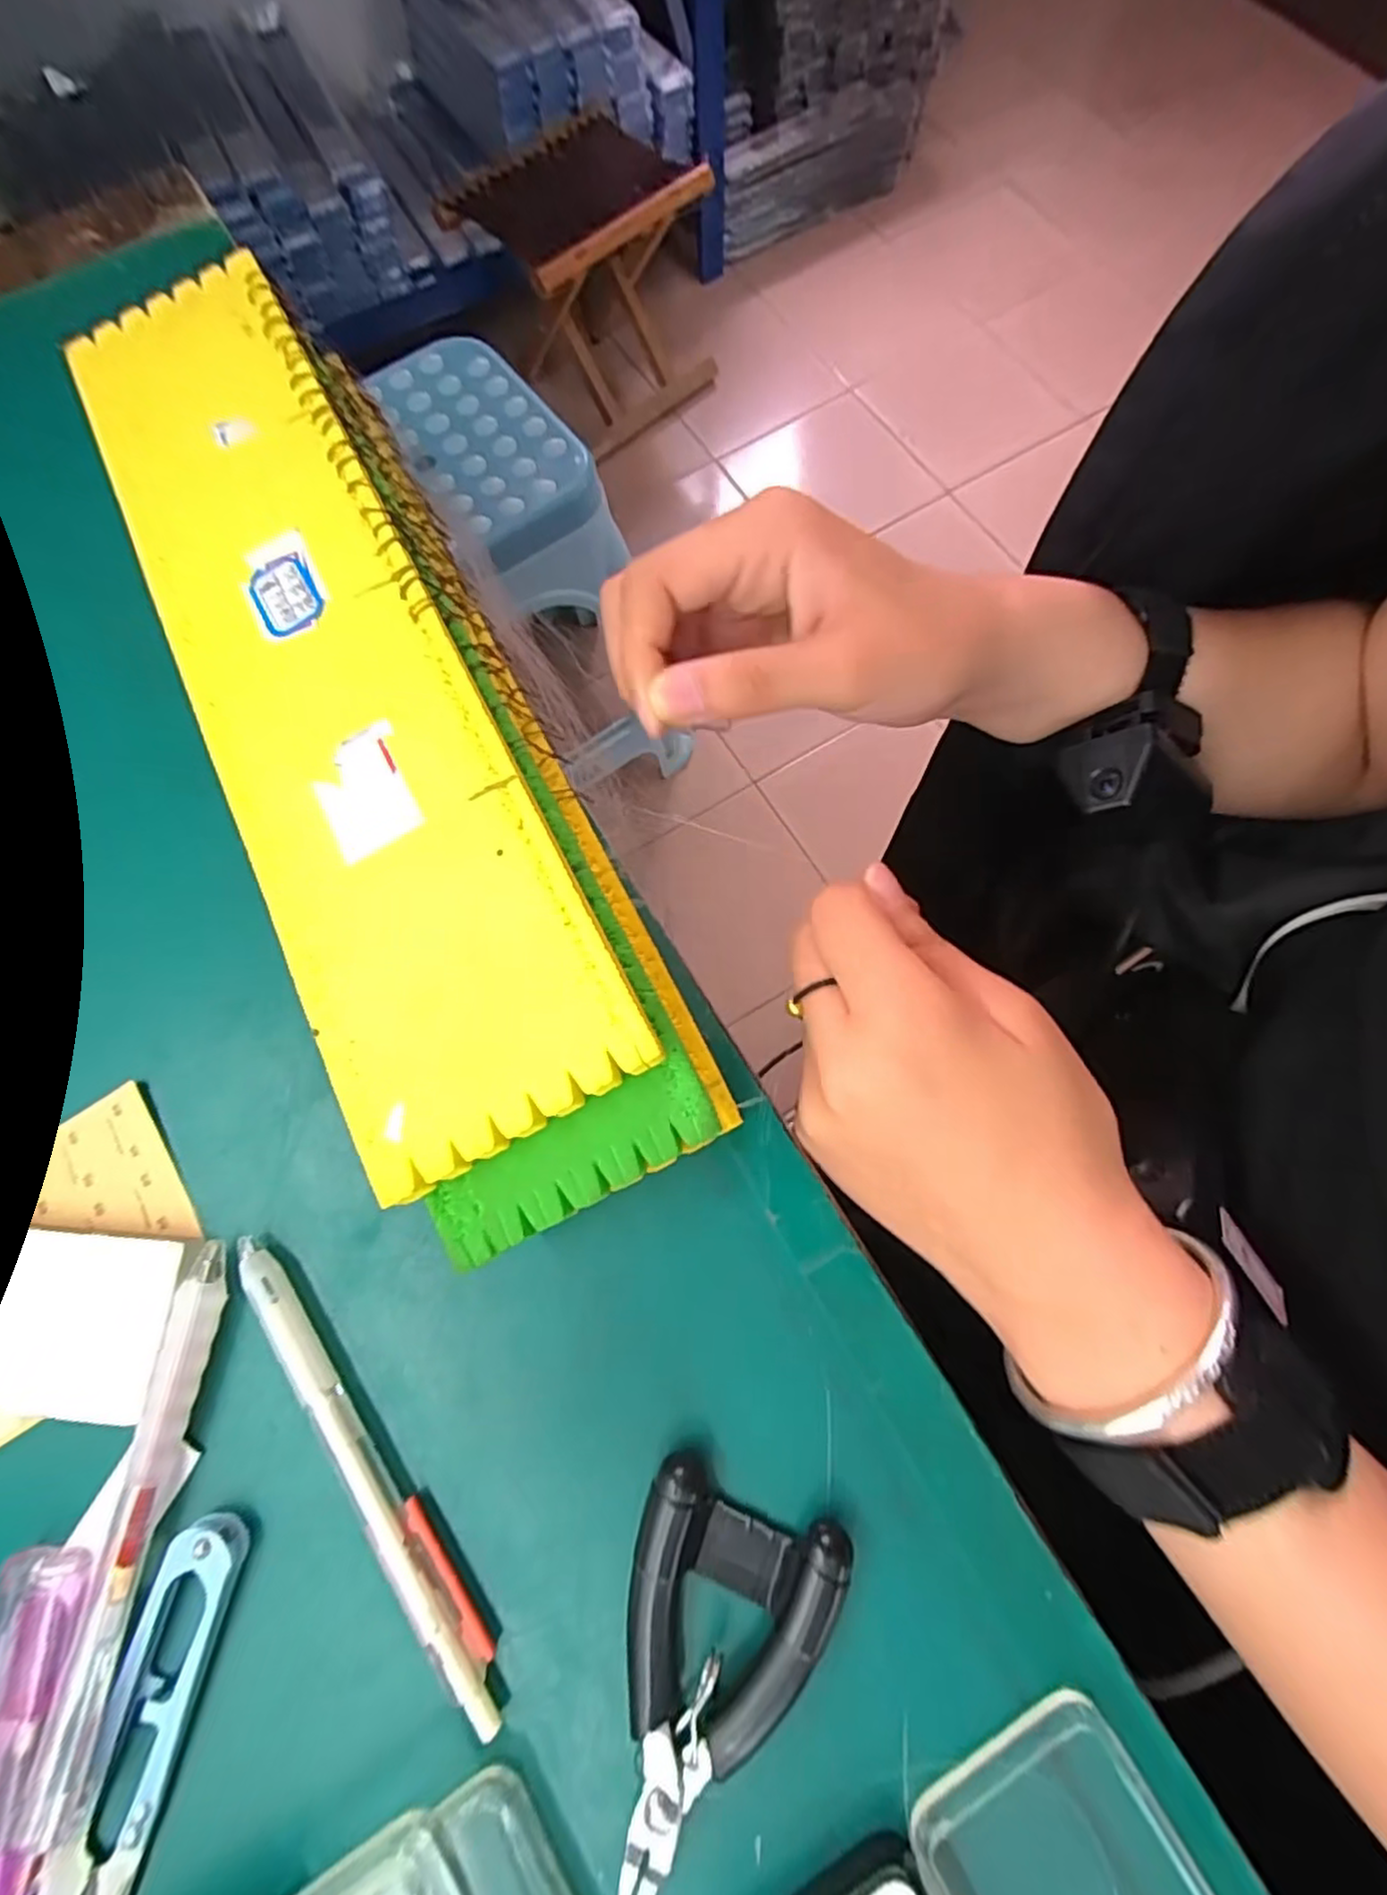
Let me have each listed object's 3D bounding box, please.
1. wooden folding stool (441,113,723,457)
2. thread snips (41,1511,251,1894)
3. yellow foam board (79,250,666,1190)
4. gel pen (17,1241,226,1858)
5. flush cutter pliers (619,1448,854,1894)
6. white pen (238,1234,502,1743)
[{"bbox_3d":[-0.159,-1.107,1.188,0.360,0.300,0.295,-43,76,-11],"label":"wooden folding stool"},{"bbox_3d":[-0.145,0.207,0.181,0.022,0.014,0.103,15,74,6],"label":"thread snips"},{"bbox_3d":[-0.120,-0.096,0.219,0.080,0.011,0.332,-27,74,-6],"label":"yellow foam board"},{"bbox_3d":[-0.151,0.154,0.190,0.014,0.007,0.133,6,73,4],"label":"gel pen"},{"bbox_3d":[0.001,0.188,0.176,0.053,0.013,0.091,20,75,8],"label":"flush cutter pliers"},{"bbox_3d":[-0.093,0.144,0.196,0.013,0.010,0.138,-38,76,-9],"label":"white pen"}]

